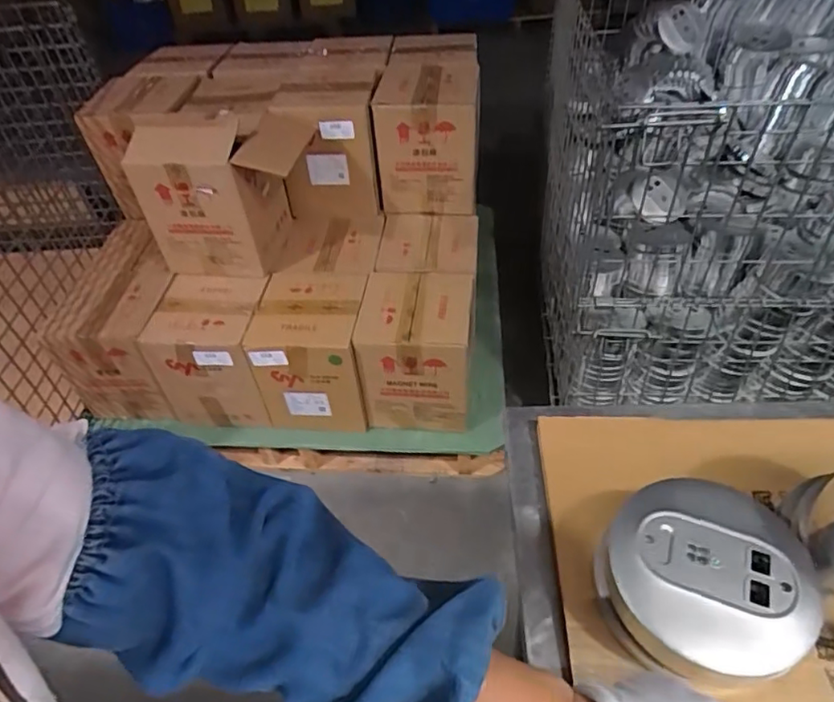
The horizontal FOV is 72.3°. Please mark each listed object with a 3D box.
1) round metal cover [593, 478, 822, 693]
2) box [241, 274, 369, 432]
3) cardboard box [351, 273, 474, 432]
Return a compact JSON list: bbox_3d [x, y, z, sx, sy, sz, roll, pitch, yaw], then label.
[{"bbox_3d":[0.204,0.167,0.406,0.127,0.067,0.125,-3,45,3],"label":"round metal cover"},{"bbox_3d":[-0.223,-0.001,1.272,0.219,0.240,0.239,-1,45,4],"label":"box"},{"bbox_3d":[0.005,0.004,1.265,0.227,0.259,0.226,1,45,7],"label":"cardboard box"}]

